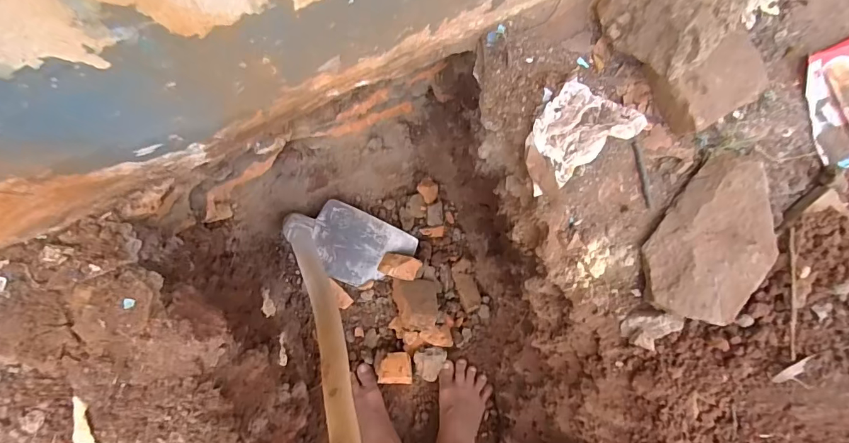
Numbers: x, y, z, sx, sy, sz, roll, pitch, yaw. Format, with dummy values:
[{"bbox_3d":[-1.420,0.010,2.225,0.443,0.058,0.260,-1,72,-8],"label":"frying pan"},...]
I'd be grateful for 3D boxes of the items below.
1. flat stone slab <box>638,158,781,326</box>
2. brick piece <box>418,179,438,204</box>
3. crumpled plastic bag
[{"bbox_3d":[0.393,0.030,0.567,0.145,0.026,0.210,28,89,-5],"label":"flat stone slab"},{"bbox_3d":[0.011,-0.070,0.954,0.043,0.021,0.050,-39,95,-3],"label":"brick piece"},{"bbox_3d":[0.206,-0.128,0.560,0.134,0.025,0.103,-35,95,-3],"label":"crumpled plastic bag"}]

